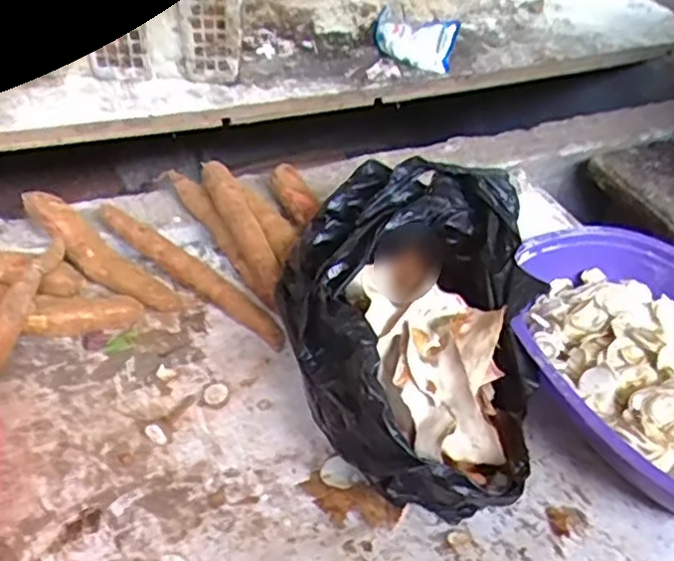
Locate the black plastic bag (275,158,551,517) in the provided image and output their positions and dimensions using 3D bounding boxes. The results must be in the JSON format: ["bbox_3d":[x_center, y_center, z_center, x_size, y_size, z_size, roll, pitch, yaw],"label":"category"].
[{"bbox_3d":[0.055,0.030,0.571,0.209,0.102,0.302,11,42,7],"label":"black plastic bag"}]

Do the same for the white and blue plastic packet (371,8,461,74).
[{"bbox_3d":[0.106,-0.339,0.982,0.129,0.068,0.056,26,48,20],"label":"white and blue plastic packet"}]

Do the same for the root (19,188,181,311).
[{"bbox_3d":[-0.227,-0.029,0.665,0.191,0.043,0.042,28,47,24],"label":"root"}]

